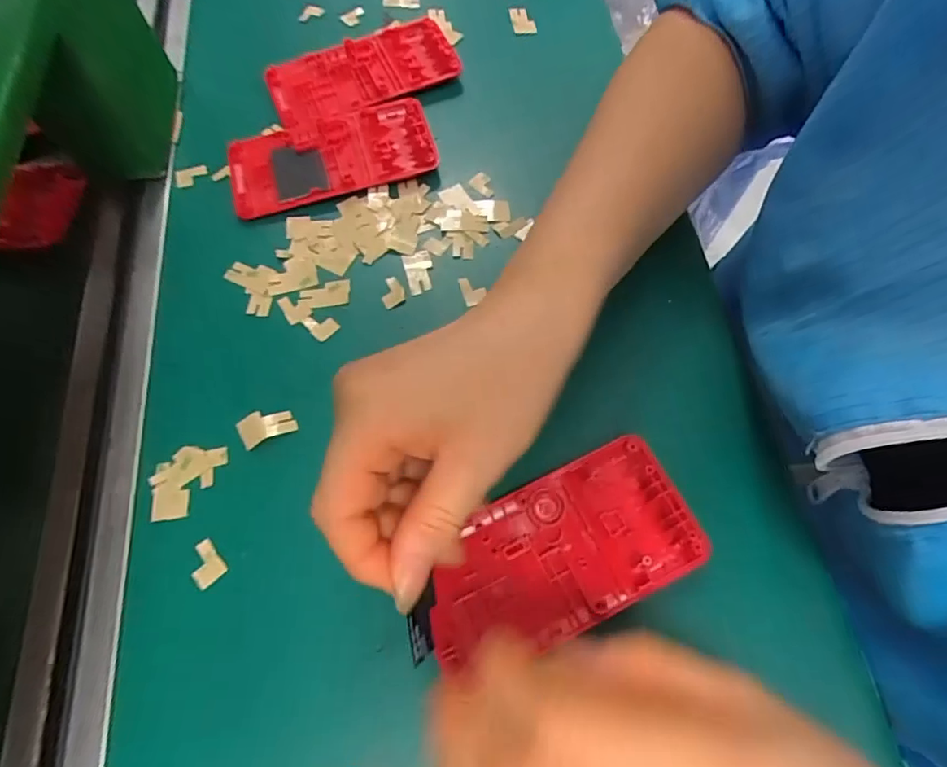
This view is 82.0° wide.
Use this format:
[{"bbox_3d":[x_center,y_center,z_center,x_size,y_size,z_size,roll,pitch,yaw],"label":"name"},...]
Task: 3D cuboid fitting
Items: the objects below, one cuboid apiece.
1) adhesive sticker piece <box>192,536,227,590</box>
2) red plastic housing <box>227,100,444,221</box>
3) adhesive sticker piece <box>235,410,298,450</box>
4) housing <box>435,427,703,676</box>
[{"bbox_3d":[-0.119,0.079,0.240,0.013,0.004,0.019,-40,71,-15],"label":"adhesive sticker piece"},{"bbox_3d":[-0.087,-0.139,0.332,0.121,0.012,0.061,-17,66,-6],"label":"red plastic housing"},{"bbox_3d":[-0.101,0.020,0.266,0.026,0.004,0.016,-24,67,-9],"label":"adhesive sticker piece"},{"bbox_3d":[0.036,0.073,0.233,0.118,0.011,0.062,-25,67,-10],"label":"housing"}]

